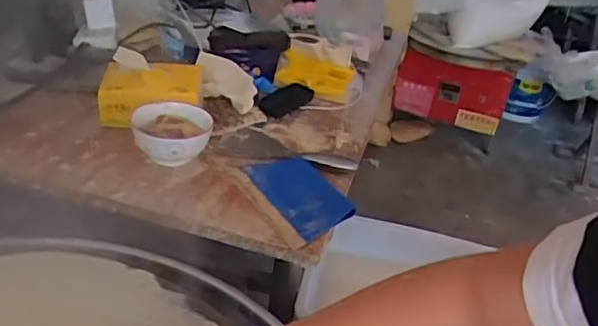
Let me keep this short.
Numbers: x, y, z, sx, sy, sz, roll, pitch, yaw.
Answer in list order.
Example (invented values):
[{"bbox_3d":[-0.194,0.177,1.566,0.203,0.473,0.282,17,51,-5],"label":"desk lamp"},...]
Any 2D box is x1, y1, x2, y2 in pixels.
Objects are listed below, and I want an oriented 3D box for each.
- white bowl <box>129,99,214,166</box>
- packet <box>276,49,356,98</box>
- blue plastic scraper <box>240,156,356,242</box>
[{"bbox_3d":[-0.197,-0.038,0.918,0.115,0.072,0.124,7,31,-4],"label":"white bowl"},{"bbox_3d":[0.034,-0.183,1.203,0.154,0.032,0.092,15,66,15],"label":"packet"},{"bbox_3d":[0.004,0.042,0.871,0.099,0.010,0.194,-21,38,-25],"label":"blue plastic scraper"}]

